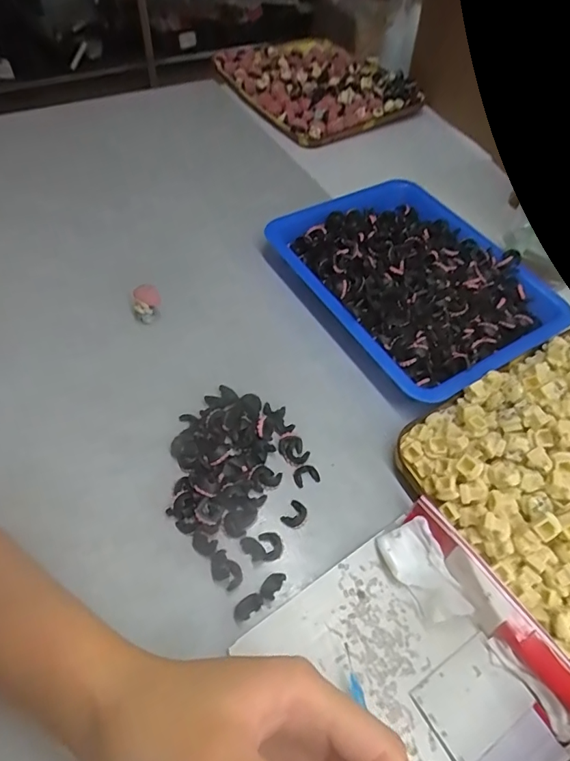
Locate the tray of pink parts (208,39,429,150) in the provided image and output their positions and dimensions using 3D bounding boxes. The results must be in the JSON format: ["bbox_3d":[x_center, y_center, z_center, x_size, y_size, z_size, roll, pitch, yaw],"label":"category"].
[{"bbox_3d":[0.040,-0.392,0.612,0.196,0.031,0.234,-26,60,-20],"label":"tray of pink parts"}]

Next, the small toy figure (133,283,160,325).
[{"bbox_3d":[-0.106,-0.058,0.354,0.021,0.029,0.013,-22,59,-17],"label":"small toy figure"}]

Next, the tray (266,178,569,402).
[{"bbox_3d":[0.109,-0.091,0.390,0.180,0.042,0.216,-26,60,-20],"label":"tray"}]

